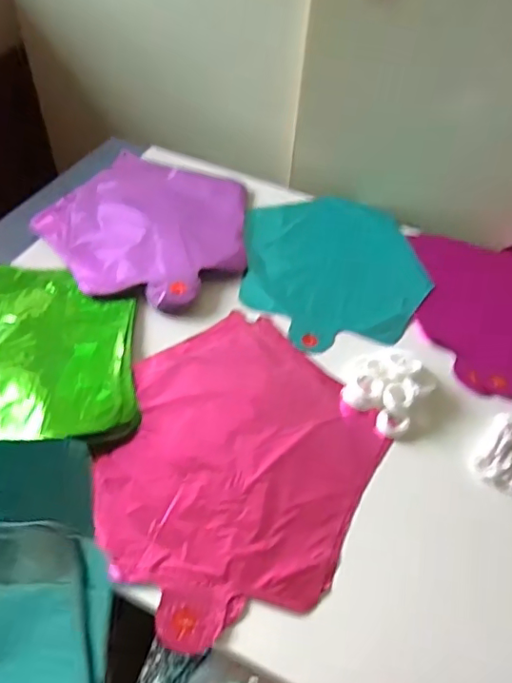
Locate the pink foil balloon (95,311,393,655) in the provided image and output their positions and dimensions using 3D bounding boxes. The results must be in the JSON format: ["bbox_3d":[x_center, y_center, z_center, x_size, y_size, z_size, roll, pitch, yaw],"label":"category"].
[{"bbox_3d":[-0.017,0.089,0.435,0.237,0.008,0.224,-35,58,-30],"label":"pink foil balloon"}]

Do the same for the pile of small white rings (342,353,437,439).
[{"bbox_3d":[0.109,0.040,0.472,0.071,0.030,0.064,29,53,19],"label":"pile of small white rings"}]

